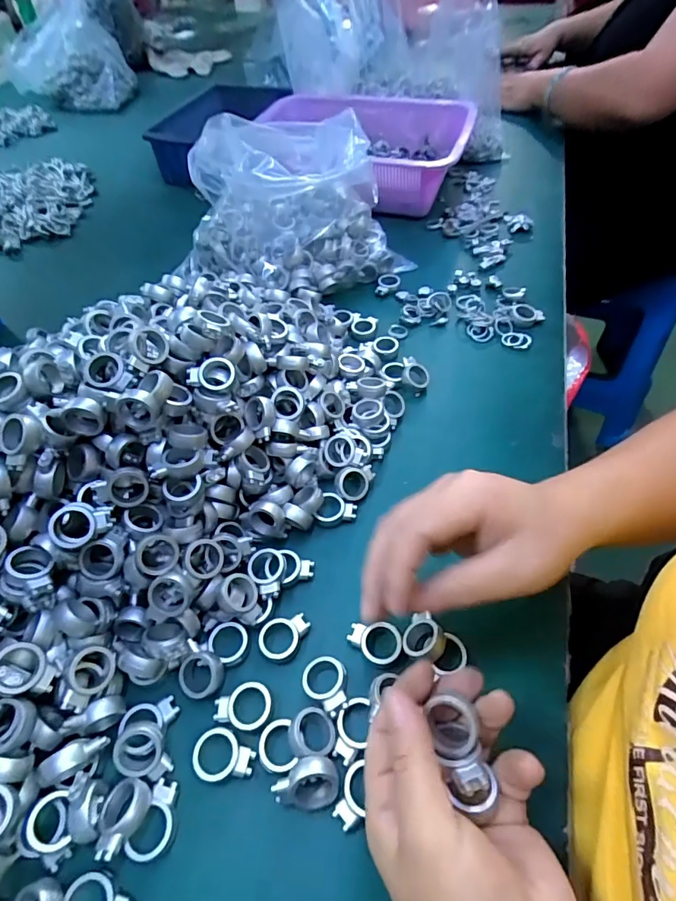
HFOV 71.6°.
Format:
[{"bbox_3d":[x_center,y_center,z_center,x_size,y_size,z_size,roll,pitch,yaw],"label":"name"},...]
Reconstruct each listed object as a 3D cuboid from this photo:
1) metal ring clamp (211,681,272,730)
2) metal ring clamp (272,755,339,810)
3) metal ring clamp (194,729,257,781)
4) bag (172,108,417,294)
[{"bbox_3d":[-0.057,0.150,0.278,0.034,0.004,0.025,7,53,7],"label":"metal ring clamp"},{"bbox_3d":[-0.017,0.178,0.250,0.033,0.025,0.011,-6,10,-8],"label":"metal ring clamp"},{"bbox_3d":[-0.064,0.171,0.264,0.034,0.005,0.025,5,53,6],"label":"metal ring clamp"},{"bbox_3d":[-0.050,-0.257,0.496,0.196,0.142,0.163,-35,59,-22],"label":"bag"}]

